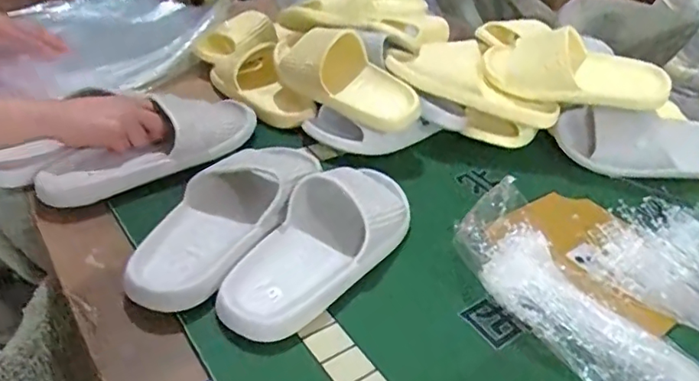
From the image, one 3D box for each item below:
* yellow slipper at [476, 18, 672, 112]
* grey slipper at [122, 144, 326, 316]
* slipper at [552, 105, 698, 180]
[{"bbox_3d":[0.312,-0.175,0.787,0.271,0.091,0.082,24,38,23],"label":"yellow slipper"},{"bbox_3d":[-0.137,0.027,0.567,0.114,0.069,0.233,23,38,21],"label":"grey slipper"},{"bbox_3d":[0.437,-0.064,0.806,0.260,0.093,0.054,10,4,2],"label":"slipper"}]

